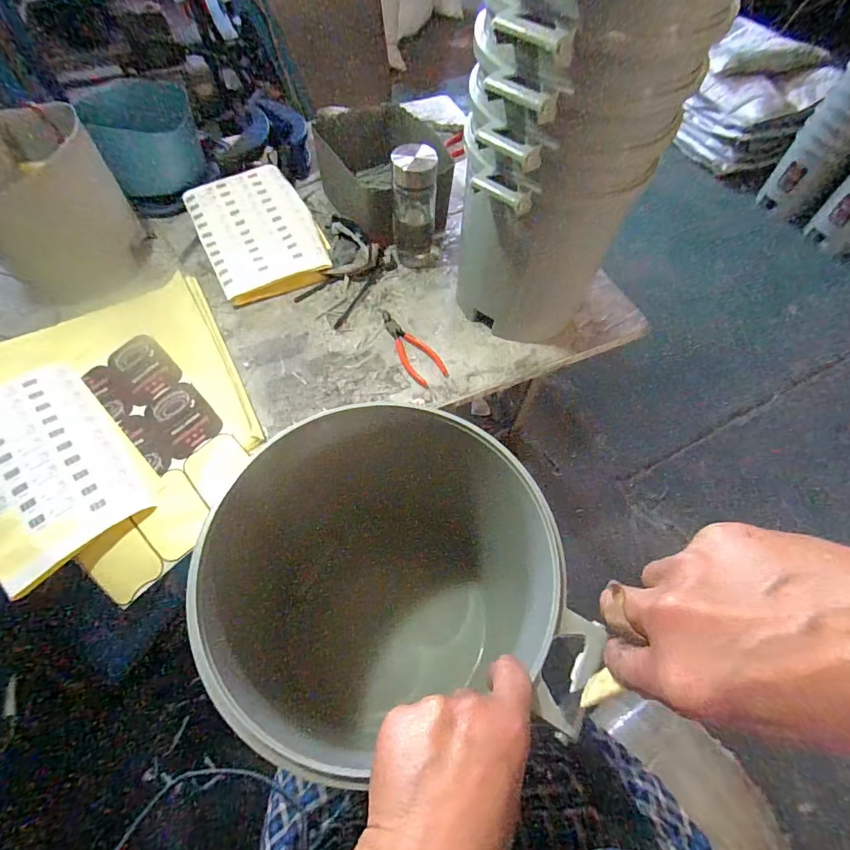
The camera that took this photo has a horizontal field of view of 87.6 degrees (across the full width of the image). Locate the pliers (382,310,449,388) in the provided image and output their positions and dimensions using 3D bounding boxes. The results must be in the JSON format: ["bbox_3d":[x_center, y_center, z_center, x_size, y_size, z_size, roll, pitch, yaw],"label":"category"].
[{"bbox_3d":[-0.027,-0.122,0.689,0.054,0.010,0.151,-31,67,-19],"label":"pliers"}]

